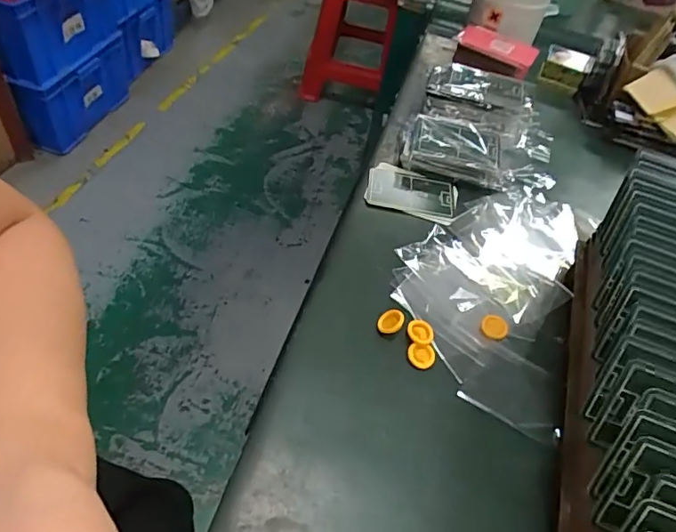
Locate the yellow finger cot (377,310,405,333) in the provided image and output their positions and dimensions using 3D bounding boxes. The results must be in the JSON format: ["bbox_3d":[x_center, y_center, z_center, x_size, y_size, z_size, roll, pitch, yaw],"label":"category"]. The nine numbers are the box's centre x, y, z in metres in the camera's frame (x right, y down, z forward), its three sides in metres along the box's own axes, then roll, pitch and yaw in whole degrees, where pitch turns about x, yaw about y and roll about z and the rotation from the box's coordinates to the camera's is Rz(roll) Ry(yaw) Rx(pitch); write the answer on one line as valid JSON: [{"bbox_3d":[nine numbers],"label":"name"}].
[{"bbox_3d":[0.039,0.041,0.370,0.020,0.005,0.020,-10,62,19],"label":"yellow finger cot"}]

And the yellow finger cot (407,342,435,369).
[{"bbox_3d":[0.060,0.065,0.361,0.020,0.005,0.018,12,48,-1],"label":"yellow finger cot"}]

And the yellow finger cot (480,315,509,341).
[{"bbox_3d":[0.121,0.048,0.386,0.020,0.005,0.020,5,49,-6],"label":"yellow finger cot"}]

